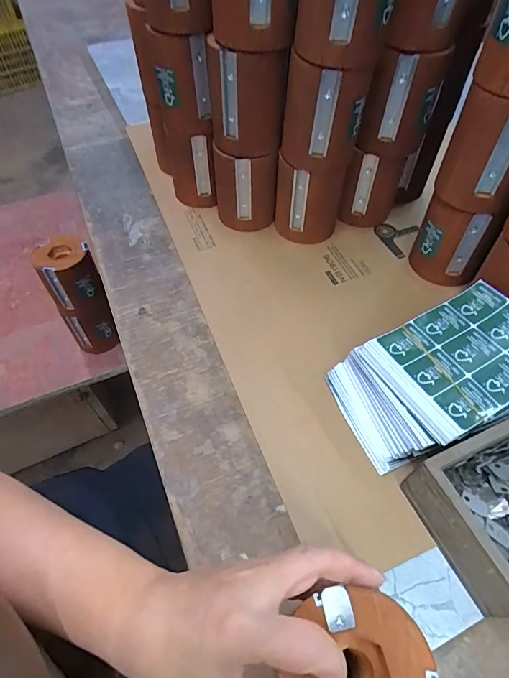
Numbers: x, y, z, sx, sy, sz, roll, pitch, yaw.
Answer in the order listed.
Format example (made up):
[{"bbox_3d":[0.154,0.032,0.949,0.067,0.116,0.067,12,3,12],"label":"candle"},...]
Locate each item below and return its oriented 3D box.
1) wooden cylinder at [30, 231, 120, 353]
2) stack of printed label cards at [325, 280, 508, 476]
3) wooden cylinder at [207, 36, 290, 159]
[{"bbox_3d":[-0.276,-0.058,0.658,0.079,0.209,0.081,-26,57,-16],"label":"wooden cylinder"},{"bbox_3d":[0.169,0.034,0.366,0.183,0.063,0.117,-25,57,-15],"label":"stack of printed label cards"},{"bbox_3d":[-0.008,-0.261,0.438,0.078,0.096,0.062,-5,54,-2],"label":"wooden cylinder"}]

